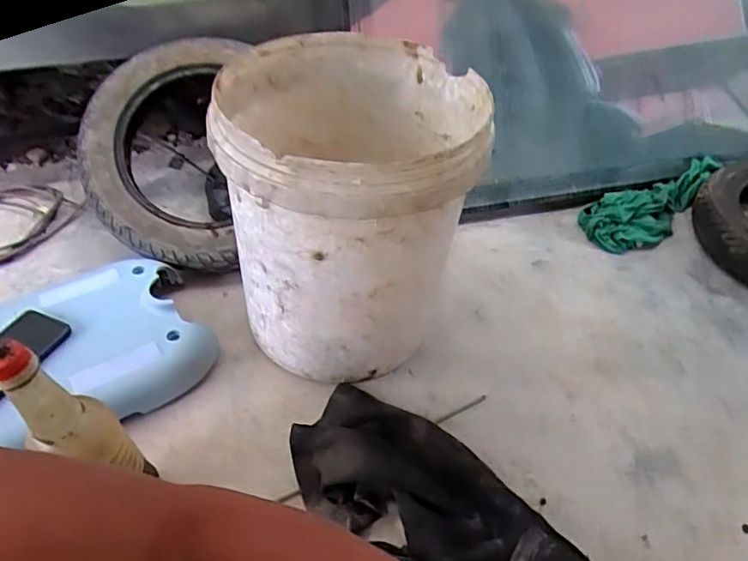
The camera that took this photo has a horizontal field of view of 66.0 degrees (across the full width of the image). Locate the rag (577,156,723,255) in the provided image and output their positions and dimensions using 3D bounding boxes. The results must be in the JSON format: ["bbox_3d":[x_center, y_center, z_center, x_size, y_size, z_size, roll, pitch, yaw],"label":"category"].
[{"bbox_3d":[0.525,-0.141,1.062,0.316,0.061,0.115,-21,48,-23],"label":"rag"}]

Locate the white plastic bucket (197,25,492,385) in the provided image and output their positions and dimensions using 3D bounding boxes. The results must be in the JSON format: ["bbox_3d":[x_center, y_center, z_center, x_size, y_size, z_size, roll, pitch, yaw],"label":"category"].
[{"bbox_3d":[-0.027,-0.082,0.755,0.285,0.366,0.327,-1,44,-4],"label":"white plastic bucket"}]

